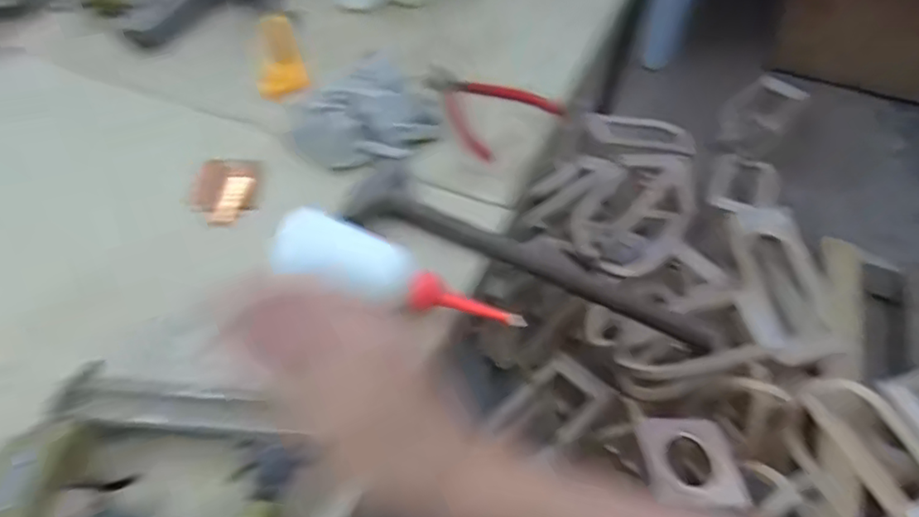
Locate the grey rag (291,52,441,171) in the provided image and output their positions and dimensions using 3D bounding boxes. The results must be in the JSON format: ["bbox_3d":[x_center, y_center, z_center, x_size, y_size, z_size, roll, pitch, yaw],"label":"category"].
[{"bbox_3d":[-0.098,-0.150,0.632,0.137,0.048,0.142,-17,52,-16],"label":"grey rag"}]

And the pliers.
[{"bbox_3d":[0.017,-0.161,0.669,0.102,0.026,0.144,-32,58,-27],"label":"pliers"}]

